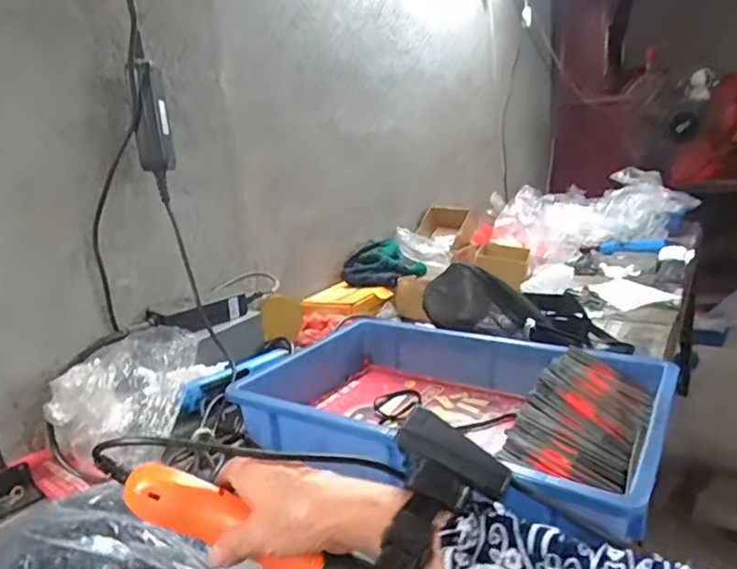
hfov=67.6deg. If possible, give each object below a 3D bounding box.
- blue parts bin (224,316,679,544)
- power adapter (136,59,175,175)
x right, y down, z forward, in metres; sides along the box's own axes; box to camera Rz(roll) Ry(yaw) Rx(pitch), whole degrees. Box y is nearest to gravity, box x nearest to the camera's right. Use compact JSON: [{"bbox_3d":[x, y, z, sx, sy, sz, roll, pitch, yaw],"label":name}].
[{"bbox_3d":[0.090,0.135,0.637,0.450,0.105,0.311,6,17,36],"label":"blue parts bin"},{"bbox_3d":[-0.264,-0.201,0.670,0.041,0.121,0.027,-9,15,-18],"label":"power adapter"}]

